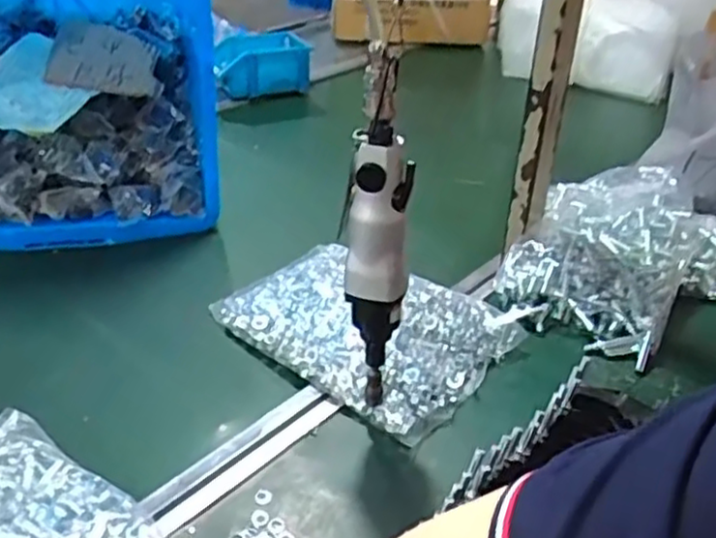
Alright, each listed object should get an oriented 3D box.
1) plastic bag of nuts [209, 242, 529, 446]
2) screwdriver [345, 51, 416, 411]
[{"bbox_3d":[0.007,0.050,0.757,0.271,0.050,0.203,26,40,31],"label":"plastic bag of nuts"},{"bbox_3d":[0.015,-0.008,0.586,0.049,0.310,0.049,7,34,6],"label":"screwdriver"}]

